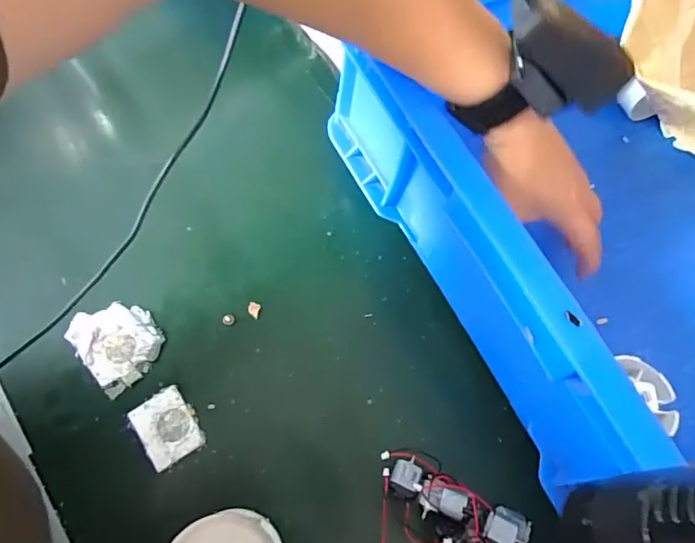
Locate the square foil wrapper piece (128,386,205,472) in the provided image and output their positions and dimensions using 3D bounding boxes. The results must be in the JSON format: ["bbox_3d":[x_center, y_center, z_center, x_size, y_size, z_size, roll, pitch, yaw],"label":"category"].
[{"bbox_3d":[-0.124,0.107,0.350,0.037,0.004,0.046,-30,72,-19],"label":"square foil wrapper piece"}]

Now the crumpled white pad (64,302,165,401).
[{"bbox_3d":[-0.167,0.050,0.369,0.054,0.004,0.064,-38,75,-21],"label":"crumpled white pad"}]

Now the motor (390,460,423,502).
[{"bbox_3d":[0.038,0.141,0.344,0.018,0.014,0.024,16,64,1],"label":"motor"}]

